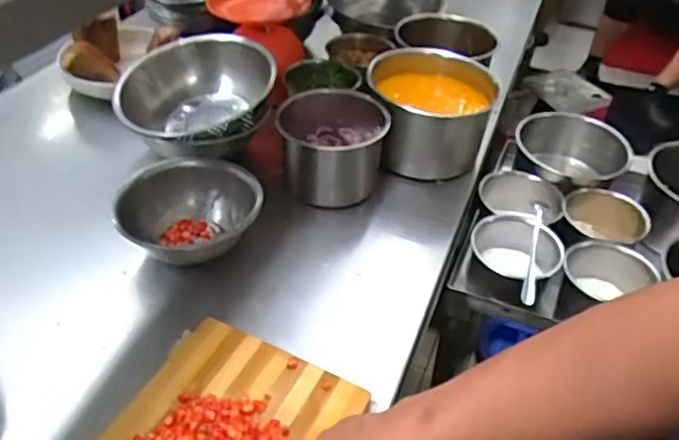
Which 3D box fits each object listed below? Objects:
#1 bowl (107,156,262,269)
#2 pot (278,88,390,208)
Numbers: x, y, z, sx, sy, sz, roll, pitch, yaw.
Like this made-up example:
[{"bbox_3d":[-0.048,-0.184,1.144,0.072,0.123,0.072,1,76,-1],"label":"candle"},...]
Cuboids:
[{"bbox_3d":[-0.183,-0.005,0.754,0.162,0.080,0.135,-6,43,-11],"label":"bowl"},{"bbox_3d":[-0.011,-0.115,0.877,0.144,0.107,0.125,5,41,0],"label":"pot"}]

